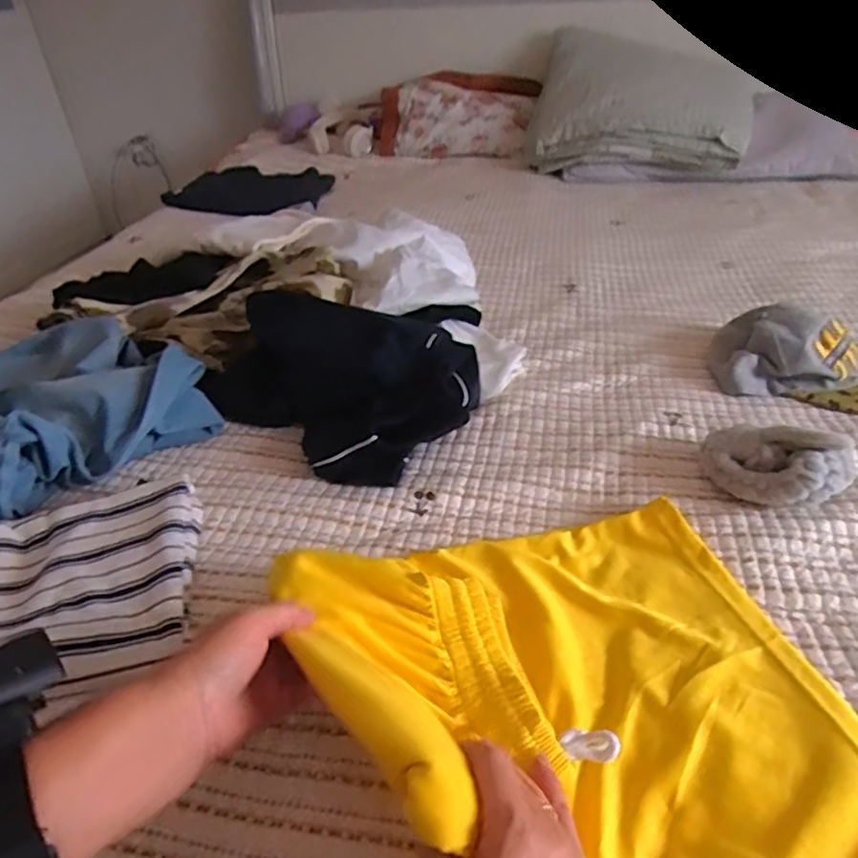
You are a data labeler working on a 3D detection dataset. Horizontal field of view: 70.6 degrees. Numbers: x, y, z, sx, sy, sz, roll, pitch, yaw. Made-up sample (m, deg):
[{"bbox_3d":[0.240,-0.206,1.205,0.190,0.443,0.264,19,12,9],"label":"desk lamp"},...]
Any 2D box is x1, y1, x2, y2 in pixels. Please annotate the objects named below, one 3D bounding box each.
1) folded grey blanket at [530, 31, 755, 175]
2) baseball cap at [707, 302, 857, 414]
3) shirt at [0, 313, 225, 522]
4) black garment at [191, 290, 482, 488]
[{"bbox_3d":[0.526,-0.839,1.550,0.505,0.255,0.377,0,37,4],"label":"folded grey blanket"},{"bbox_3d":[0.491,-0.094,0.759,0.241,0.066,0.162,13,39,20],"label":"baseball cap"},{"bbox_3d":[-0.519,0.008,0.647,0.322,0.086,0.465,27,46,34],"label":"shirt"},{"bbox_3d":[-0.059,-0.096,0.759,0.300,0.109,0.346,24,44,31],"label":"black garment"}]

